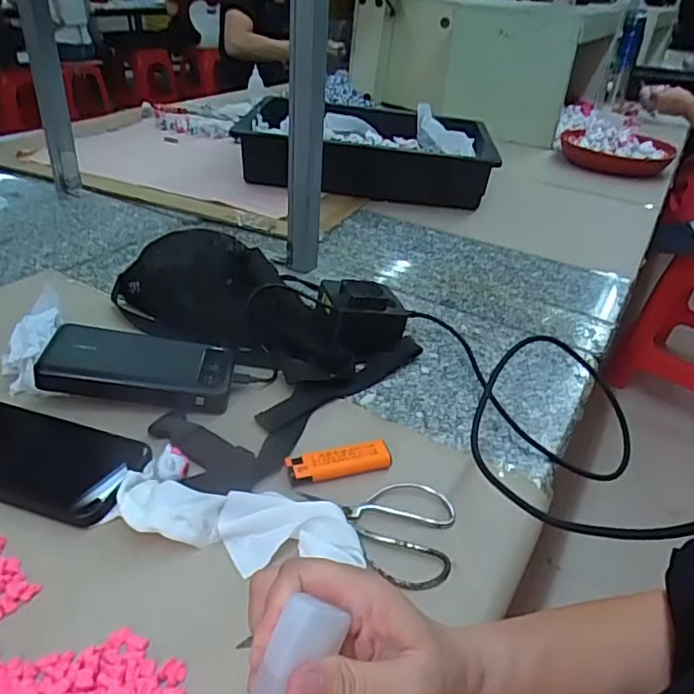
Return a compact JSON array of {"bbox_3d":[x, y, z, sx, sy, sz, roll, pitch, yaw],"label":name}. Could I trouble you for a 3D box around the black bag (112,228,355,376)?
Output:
[{"bbox_3d":[-0.114,-0.054,0.610,0.290,0.069,0.121,17,35,19],"label":"black bag"}]

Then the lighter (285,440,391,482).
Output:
[{"bbox_3d":[-0.006,0.087,0.443,0.080,0.013,0.023,-5,34,-15],"label":"lighter"}]

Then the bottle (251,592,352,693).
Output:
[{"bbox_3d":[-0.028,0.145,0.232,0.021,0.086,0.024,19,-6,24],"label":"bottle"}]

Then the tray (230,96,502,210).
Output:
[{"bbox_3d":[0.038,-0.374,1.102,0.437,0.115,0.351,3,33,-2],"label":"tray"}]

